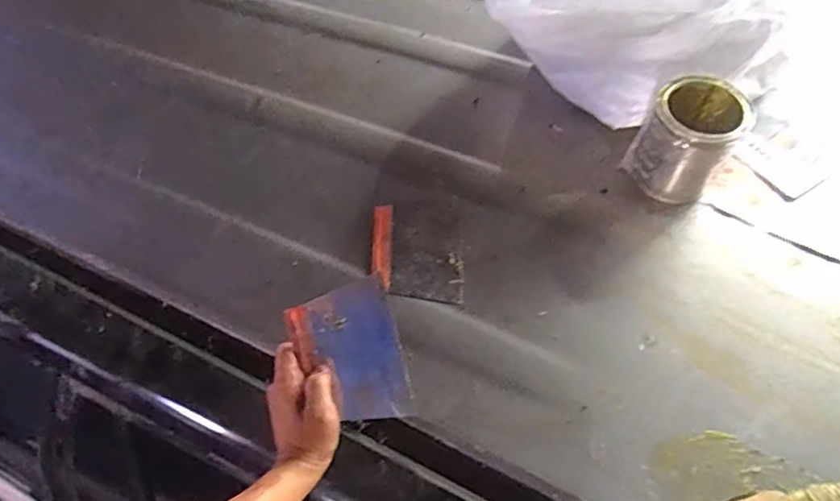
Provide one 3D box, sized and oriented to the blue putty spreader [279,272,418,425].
[{"bbox_3d":[-0.066,0.106,0.570,0.096,0.010,0.140,-17,99,-5],"label":"blue putty spreader"}]

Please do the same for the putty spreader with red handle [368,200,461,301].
[{"bbox_3d":[-0.004,0.000,0.674,0.101,0.018,0.129,-4,57,1],"label":"putty spreader with red handle"}]

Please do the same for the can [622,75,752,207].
[{"bbox_3d":[0.305,-0.129,0.669,0.103,0.115,0.099,-2,57,3],"label":"can"}]

